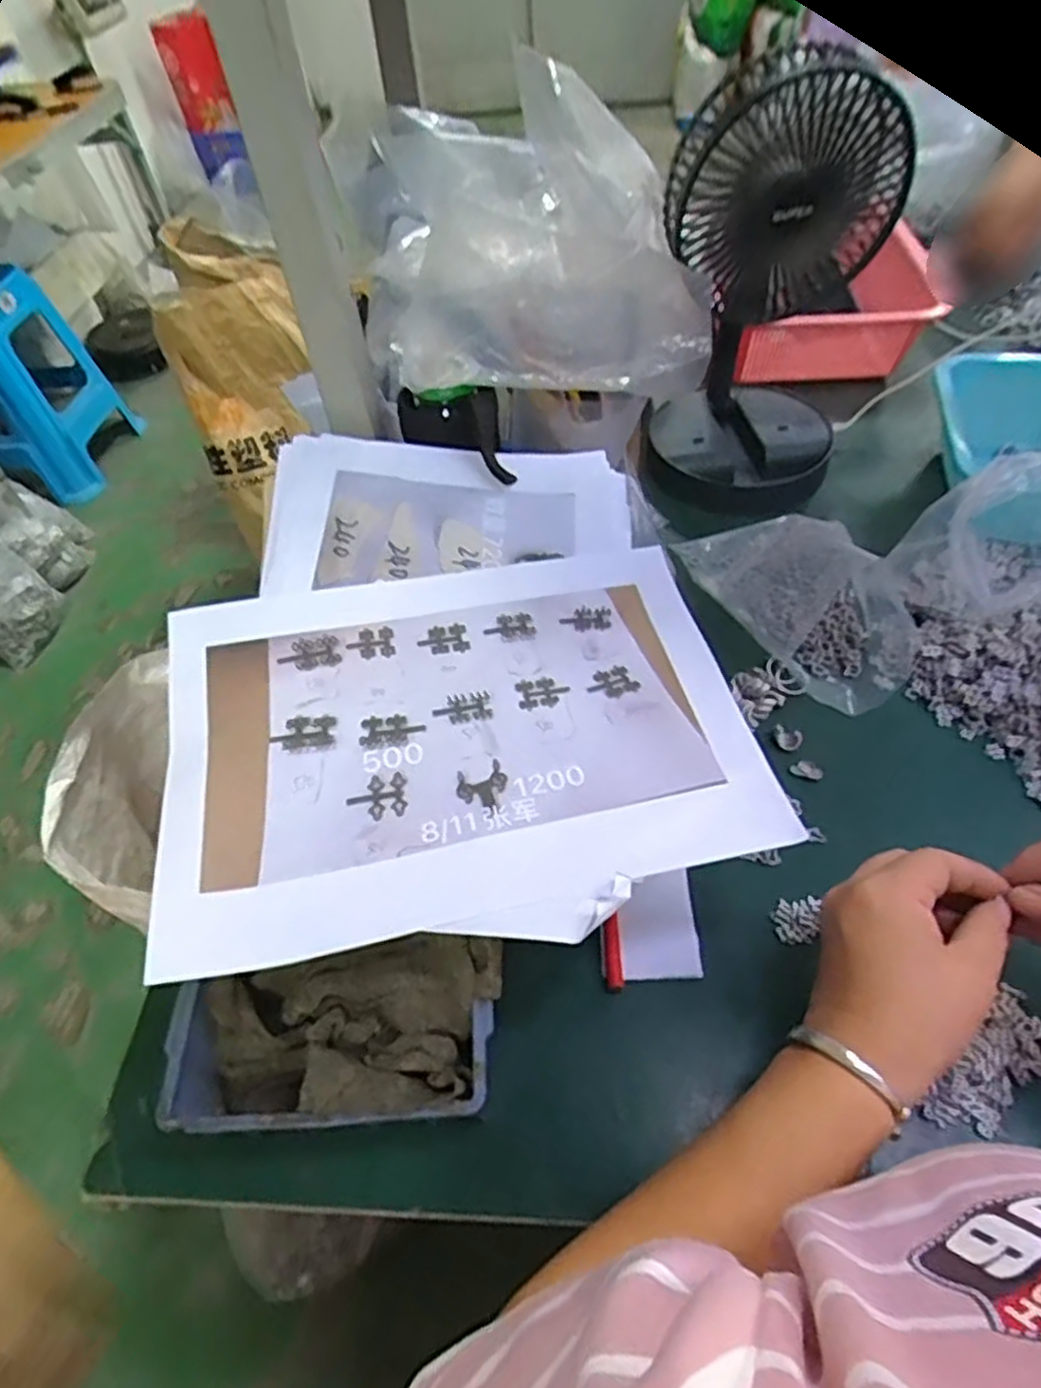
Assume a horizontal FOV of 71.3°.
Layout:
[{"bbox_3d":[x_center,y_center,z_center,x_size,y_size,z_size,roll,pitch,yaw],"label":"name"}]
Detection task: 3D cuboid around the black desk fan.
[{"bbox_3d":[0.189,-0.307,0.580,0.154,0.276,0.224,11,53,14],"label":"black desk fan"}]

